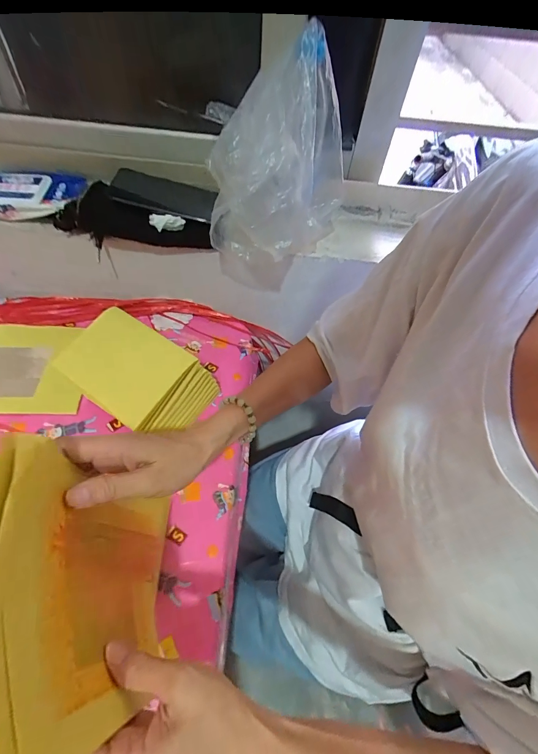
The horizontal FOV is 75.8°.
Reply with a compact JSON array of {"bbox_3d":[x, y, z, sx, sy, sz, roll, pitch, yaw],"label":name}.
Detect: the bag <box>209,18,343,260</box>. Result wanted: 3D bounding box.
[{"bbox_3d":[0.016,-0.244,0.416,0.111,0.204,0.173,27,57,13],"label":"bag"}]

